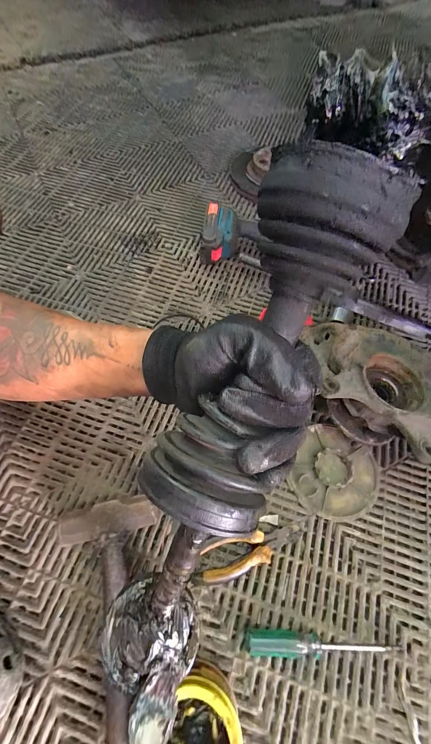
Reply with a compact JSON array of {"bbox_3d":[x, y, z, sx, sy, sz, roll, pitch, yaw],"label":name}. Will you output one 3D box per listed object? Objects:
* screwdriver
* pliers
[{"bbox_3d":[0.129,0.333,0.369,0.183,0.029,0.028,2,62,1],"label":"screwdriver"},{"bbox_3d":[0.044,0.244,0.415,0.150,0.025,0.046,-15,63,-8],"label":"pliers"}]

